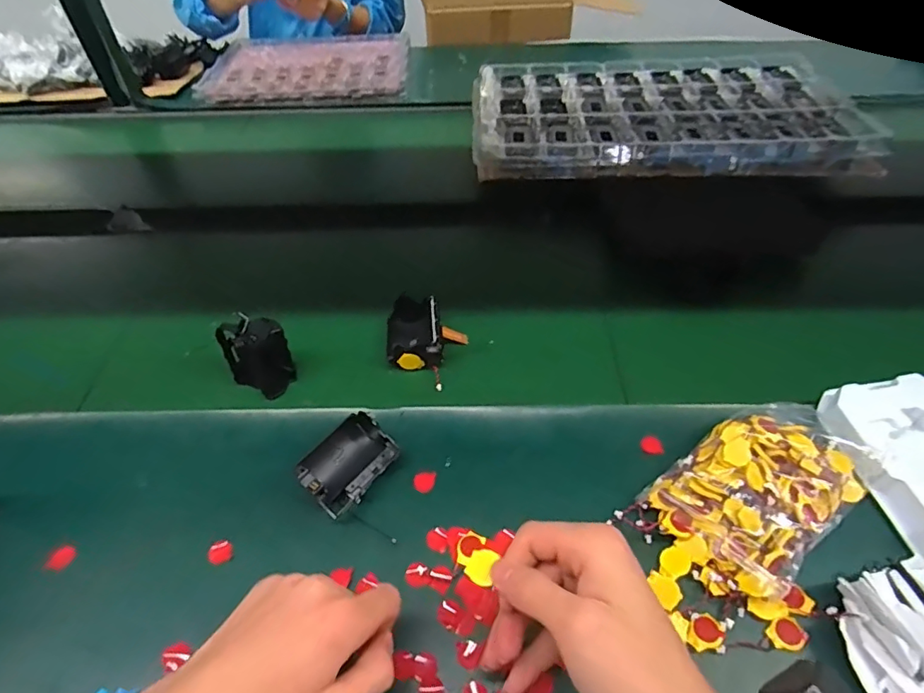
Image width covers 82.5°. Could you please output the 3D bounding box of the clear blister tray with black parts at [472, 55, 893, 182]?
[{"bbox_3d":[0.278,-0.337,0.768,0.522,0.051,0.320,-2,48,1],"label":"clear blister tray with black parts"}]

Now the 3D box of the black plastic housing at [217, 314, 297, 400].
[{"bbox_3d":[-0.183,0.009,0.477,0.052,0.073,0.045,-26,52,-21],"label":"black plastic housing"}]

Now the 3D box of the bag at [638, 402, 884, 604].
[{"bbox_3d":[0.228,0.098,0.393,0.161,0.031,0.099,-31,54,-24],"label":"bag"}]

